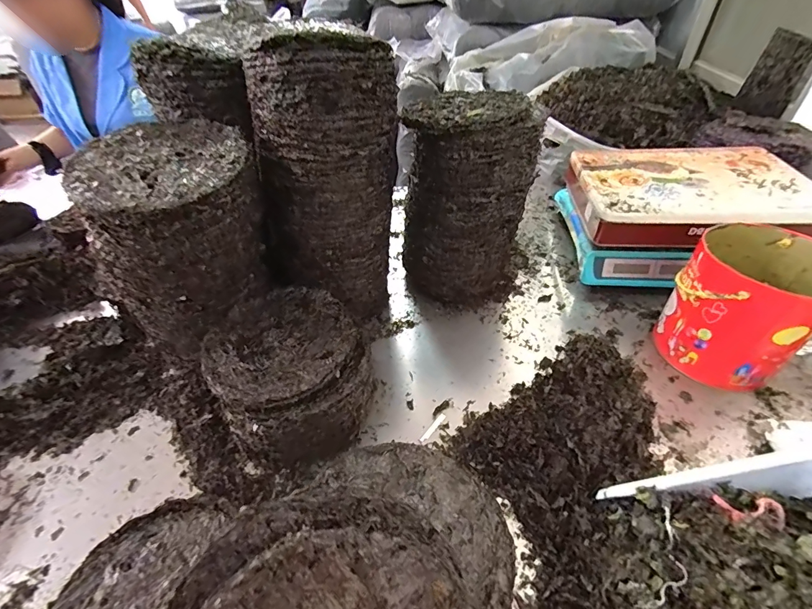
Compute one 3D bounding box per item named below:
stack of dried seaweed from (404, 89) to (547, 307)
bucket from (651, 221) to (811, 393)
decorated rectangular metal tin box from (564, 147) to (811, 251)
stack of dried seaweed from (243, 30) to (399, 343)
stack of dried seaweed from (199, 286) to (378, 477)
[{"bbox_3d":[0.109,-0.183,0.700,0.218,0.323,0.198,8,44,12],"label":"stack of dried seaweed"},{"bbox_3d":[0.493,0.002,0.572,0.169,0.180,0.157,-2,43,2],"label":"bucket"},{"bbox_3d":[0.522,-0.209,0.733,0.370,0.075,0.290,3,43,7],"label":"decorated rectangular metal tin box"},{"bbox_3d":[-0.125,-0.164,0.607,0.184,0.428,0.186,32,53,32],"label":"stack of dried seaweed"},{"bbox_3d":[-0.162,0.092,0.548,0.203,0.101,0.236,-31,49,-27],"label":"stack of dried seaweed"}]

